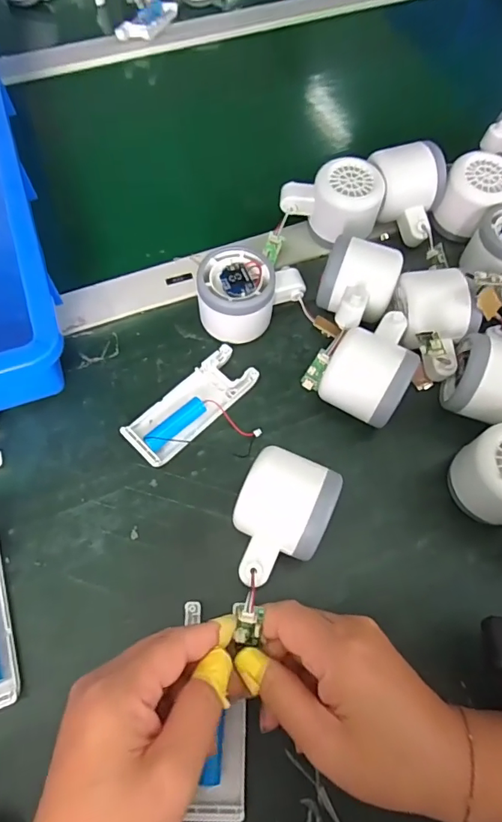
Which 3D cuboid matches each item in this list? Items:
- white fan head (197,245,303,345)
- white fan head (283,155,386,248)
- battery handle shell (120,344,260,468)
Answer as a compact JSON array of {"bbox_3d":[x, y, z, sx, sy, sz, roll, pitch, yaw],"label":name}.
[{"bbox_3d":[-0.003,-0.094,0.373,0.080,0.050,0.057,-33,72,-15],"label":"white fan head"},{"bbox_3d":[0.071,-0.184,0.412,0.080,0.049,0.055,23,68,8],"label":"white fan head"},{"bbox_3d":[-0.044,-0.005,0.352,0.040,0.016,0.104,42,72,15],"label":"battery handle shell"}]

